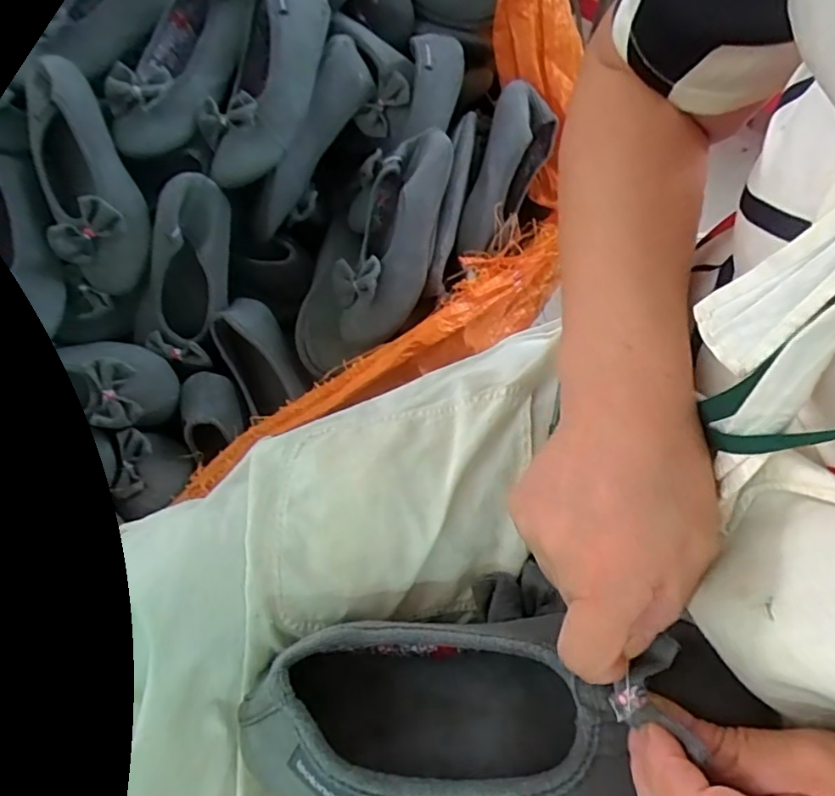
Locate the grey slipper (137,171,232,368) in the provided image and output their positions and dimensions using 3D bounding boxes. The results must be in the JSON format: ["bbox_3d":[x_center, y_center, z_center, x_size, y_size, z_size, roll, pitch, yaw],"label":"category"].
[{"bbox_3d":[-0.256,-0.141,0.633,0.089,0.058,0.199,21,108,12],"label":"grey slipper"}]

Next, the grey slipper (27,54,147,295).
[{"bbox_3d":[-0.345,-0.230,0.602,0.090,0.057,0.232,-10,104,-5],"label":"grey slipper"}]

